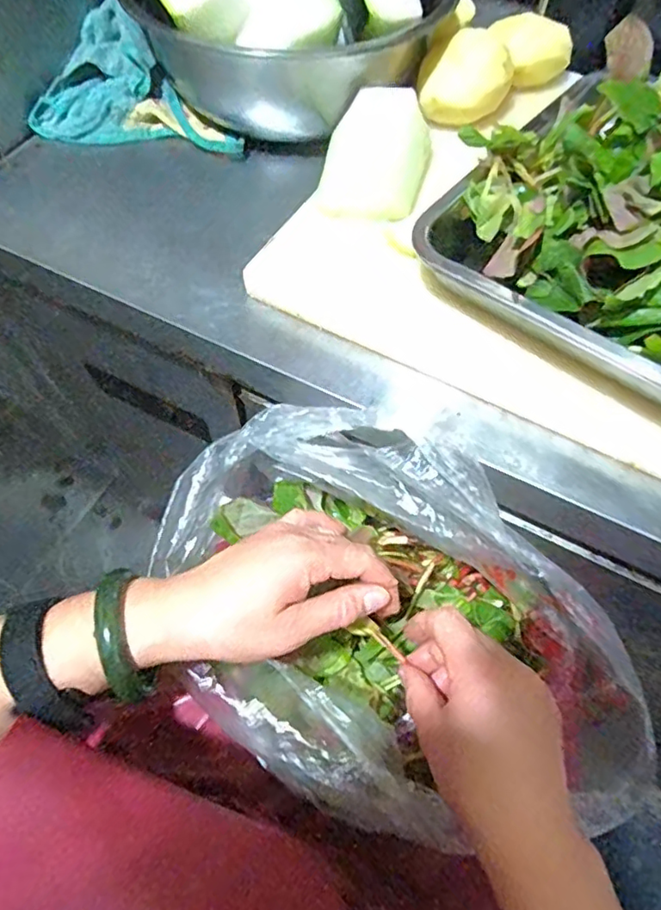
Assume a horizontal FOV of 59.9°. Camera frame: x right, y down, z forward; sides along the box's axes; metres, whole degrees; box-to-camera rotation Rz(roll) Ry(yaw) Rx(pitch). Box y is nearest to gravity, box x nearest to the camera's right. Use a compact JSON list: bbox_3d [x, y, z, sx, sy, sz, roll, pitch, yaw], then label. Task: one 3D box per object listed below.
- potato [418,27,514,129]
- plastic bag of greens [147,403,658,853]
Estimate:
[{"bbox_3d":[0.117,-0.326,0.496,0.079,0.051,0.057,-39,68,-19],"label":"potato"},{"bbox_3d":[0.034,0.117,0.382,0.335,0.158,0.194,36,67,18],"label":"plastic bag of greens"}]

